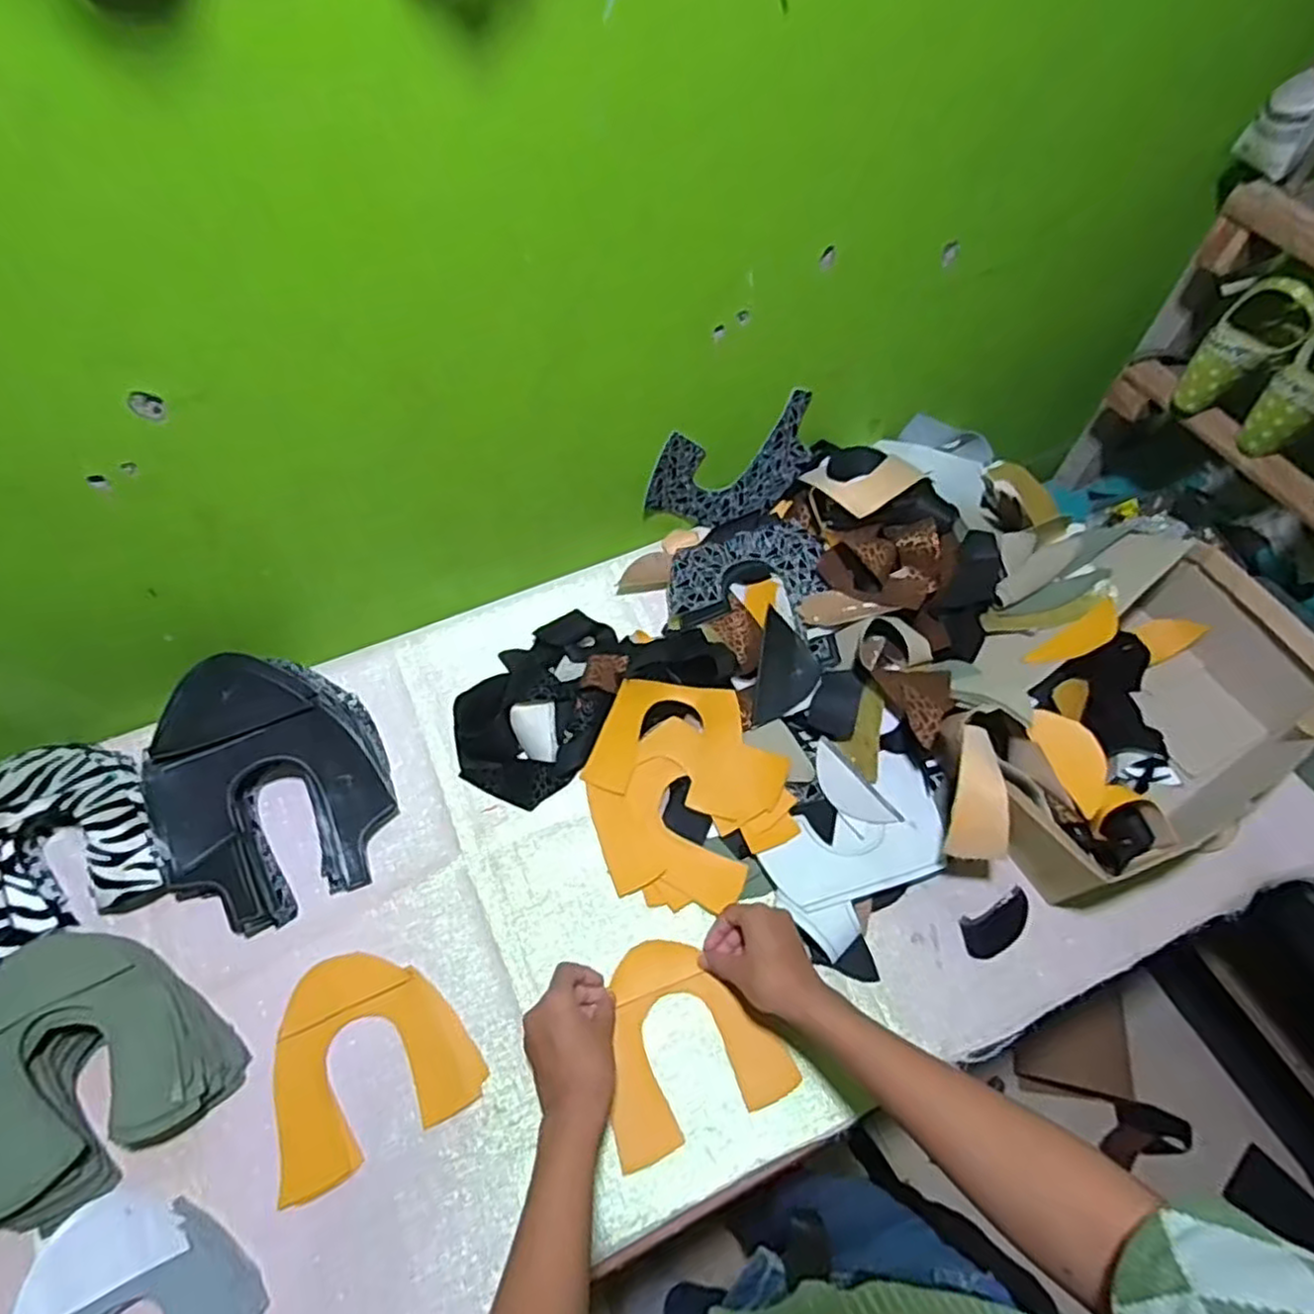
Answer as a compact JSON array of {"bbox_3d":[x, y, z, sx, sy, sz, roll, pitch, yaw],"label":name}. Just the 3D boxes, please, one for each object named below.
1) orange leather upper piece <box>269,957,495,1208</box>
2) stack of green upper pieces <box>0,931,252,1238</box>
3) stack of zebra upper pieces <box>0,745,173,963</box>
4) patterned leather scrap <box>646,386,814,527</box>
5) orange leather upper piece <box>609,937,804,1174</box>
[{"bbox_3d":[-0.240,0.322,0.583,0.156,0.004,0.154,-25,62,-15],"label":"orange leather upper piece"},{"bbox_3d":[-0.450,0.312,0.548,0.183,0.078,0.178,-34,65,-20],"label":"stack of green upper pieces"},{"bbox_3d":[-0.538,0.164,0.634,0.163,0.079,0.178,-29,63,-17],"label":"stack of zebra upper pieces"},{"bbox_3d":[0.082,-0.208,0.799,0.189,0.134,0.029,-19,61,-12],"label":"patterned leather scrap"},{"bbox_3d":[0.020,0.316,0.598,0.151,0.005,0.147,-19,64,-13],"label":"orange leather upper piece"}]

